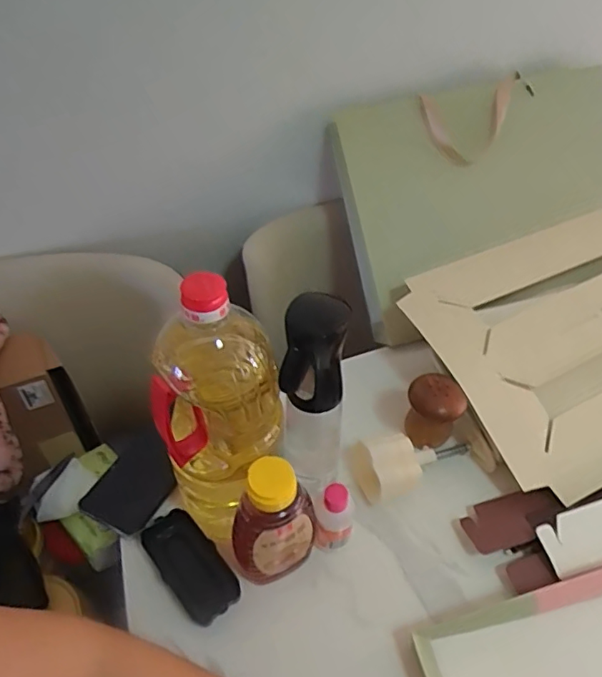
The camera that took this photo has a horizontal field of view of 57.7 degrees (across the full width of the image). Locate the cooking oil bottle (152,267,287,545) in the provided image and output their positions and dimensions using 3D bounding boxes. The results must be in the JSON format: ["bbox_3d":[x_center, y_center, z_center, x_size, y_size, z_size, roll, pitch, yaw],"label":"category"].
[{"bbox_3d":[-0.069,0.064,0.476,0.104,0.258,0.099,-6,47,-6],"label":"cooking oil bottle"}]

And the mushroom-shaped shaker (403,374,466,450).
[{"bbox_3d":[0.147,0.080,0.611,0.055,0.072,0.051,0,46,0],"label":"mushroom-shaped shaker"}]

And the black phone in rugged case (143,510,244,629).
[{"bbox_3d":[-0.106,0.220,0.530,0.052,0.026,0.115,-33,55,-28],"label":"black phone in rugged case"}]

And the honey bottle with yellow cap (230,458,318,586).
[{"bbox_3d":[-0.023,0.164,0.485,0.070,0.143,0.047,-34,55,-28],"label":"honey bottle with yellow cap"}]

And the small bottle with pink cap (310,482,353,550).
[{"bbox_3d":[0.032,0.172,0.522,0.038,0.080,0.029,-8,47,-8],"label":"small bottle with pink cap"}]

